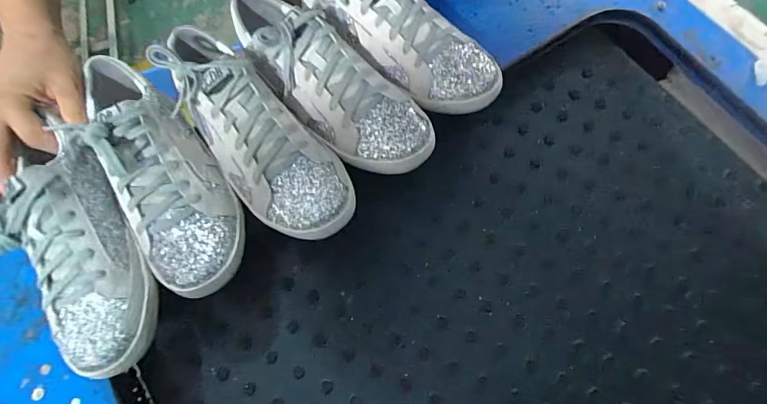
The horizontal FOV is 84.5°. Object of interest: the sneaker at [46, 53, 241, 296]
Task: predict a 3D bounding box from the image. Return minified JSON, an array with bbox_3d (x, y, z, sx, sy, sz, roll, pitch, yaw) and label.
[{"bbox_3d":[-0.209,-0.032,0.370,0.096,0.080,0.250,-38,74,-10],"label":"sneaker"}]

